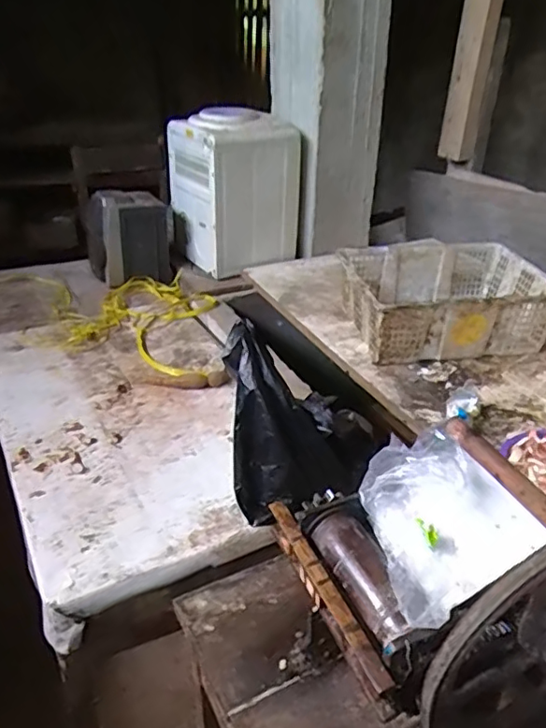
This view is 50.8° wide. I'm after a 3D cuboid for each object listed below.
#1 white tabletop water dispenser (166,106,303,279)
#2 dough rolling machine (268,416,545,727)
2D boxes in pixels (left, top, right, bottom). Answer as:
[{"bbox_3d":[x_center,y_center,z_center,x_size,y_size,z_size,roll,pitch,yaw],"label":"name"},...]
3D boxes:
[{"bbox_3d":[-0.115,-0.540,1.798,0.339,0.430,0.303,-12,34,-20],"label":"white tabletop water dispenser"},{"bbox_3d":[0.186,0.246,0.606,0.301,0.356,0.220,-7,33,-13],"label":"dough rolling machine"}]

